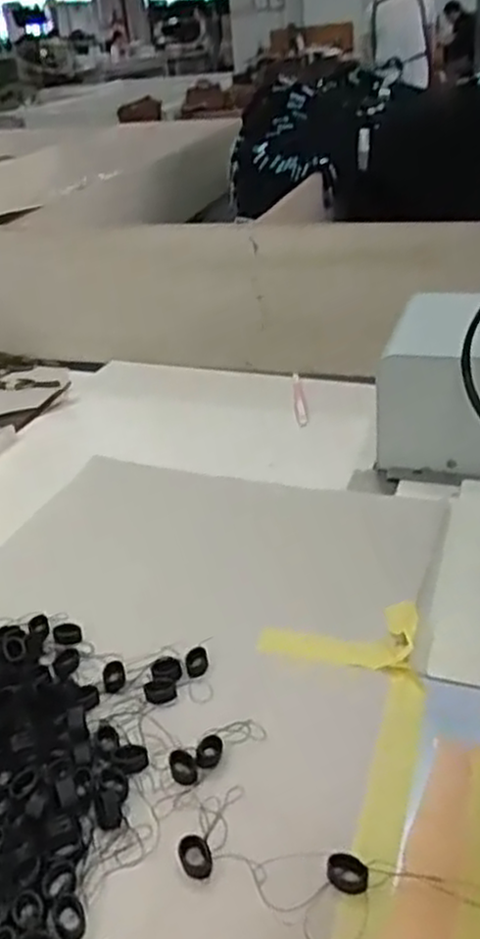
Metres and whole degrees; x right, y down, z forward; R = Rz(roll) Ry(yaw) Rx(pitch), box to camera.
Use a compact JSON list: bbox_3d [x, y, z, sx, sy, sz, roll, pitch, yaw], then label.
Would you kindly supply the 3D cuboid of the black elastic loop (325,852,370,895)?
[{"bbox_3d":[0.053,0.200,0.377,0.022,0.004,0.017,10,37,22],"label":"black elastic loop"}]

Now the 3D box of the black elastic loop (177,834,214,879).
[{"bbox_3d":[-0.023,0.200,0.390,0.016,0.008,0.021,-13,34,-11],"label":"black elastic loop"}]

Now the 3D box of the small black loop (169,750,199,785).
[{"bbox_3d":[-0.033,0.172,0.441,0.014,0.006,0.023,-18,36,-18],"label":"small black loop"}]

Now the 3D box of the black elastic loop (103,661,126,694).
[{"bbox_3d":[-0.085,0.139,0.509,0.014,0.006,0.021,-10,34,-6],"label":"black elastic loop"}]

